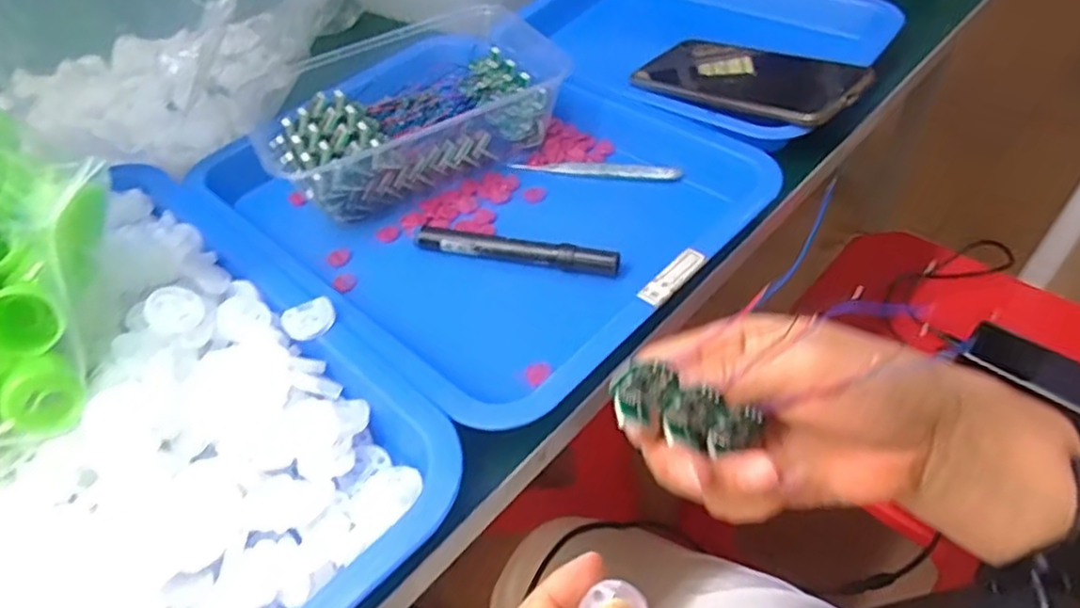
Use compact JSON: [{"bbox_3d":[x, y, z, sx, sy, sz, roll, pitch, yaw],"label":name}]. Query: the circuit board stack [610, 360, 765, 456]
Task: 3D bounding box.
[{"bbox_3d":[0.054,0.042,0.257,0.067,0.023,0.013,25,42,-25],"label":"circuit board stack"}]

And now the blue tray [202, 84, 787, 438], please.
[{"bbox_3d":[-0.040,-0.076,0.462,0.324,0.059,0.264,34,59,30],"label":"blue tray"}]

